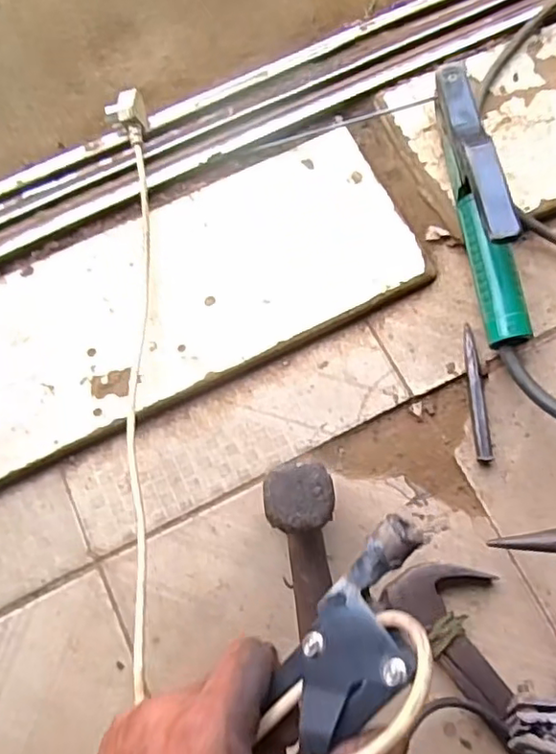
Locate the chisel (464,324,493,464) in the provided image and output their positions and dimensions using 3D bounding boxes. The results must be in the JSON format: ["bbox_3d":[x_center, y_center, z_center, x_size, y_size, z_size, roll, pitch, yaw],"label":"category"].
[{"bbox_3d":[0.171,0.012,0.514,0.015,0.012,0.121,-3,73,1],"label":"chisel"}]

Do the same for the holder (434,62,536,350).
[{"bbox_3d":[0.175,-0.156,0.523,0.032,0.083,0.257,-9,73,-1],"label":"holder"}]

